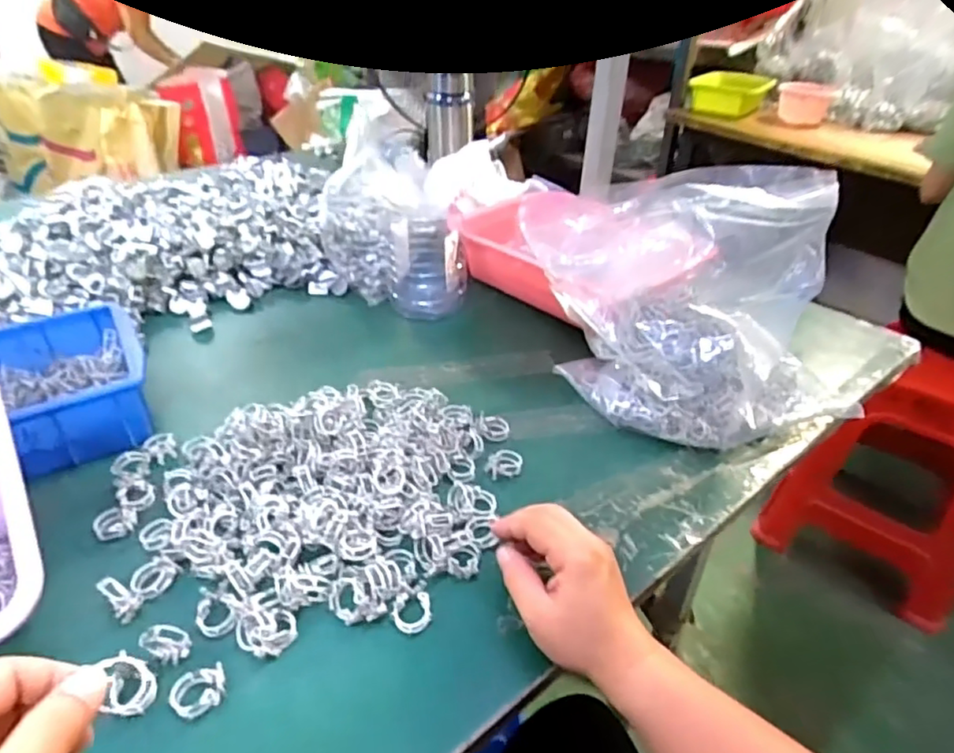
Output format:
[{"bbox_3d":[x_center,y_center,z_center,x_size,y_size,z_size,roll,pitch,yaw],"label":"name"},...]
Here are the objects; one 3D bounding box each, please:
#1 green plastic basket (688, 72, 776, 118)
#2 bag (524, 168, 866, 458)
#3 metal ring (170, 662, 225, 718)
[{"bbox_3d":[0.700,-0.785,1.685,0.162,0.085,0.197,-19,38,-27],"label":"green plastic basket"},{"bbox_3d":[0.215,-0.068,0.575,0.258,0.223,0.169,-7,36,-13],"label":"bag"},{"bbox_3d":[-0.170,0.190,0.367,0.031,0.013,0.027,3,35,1],"label":"metal ring"}]

